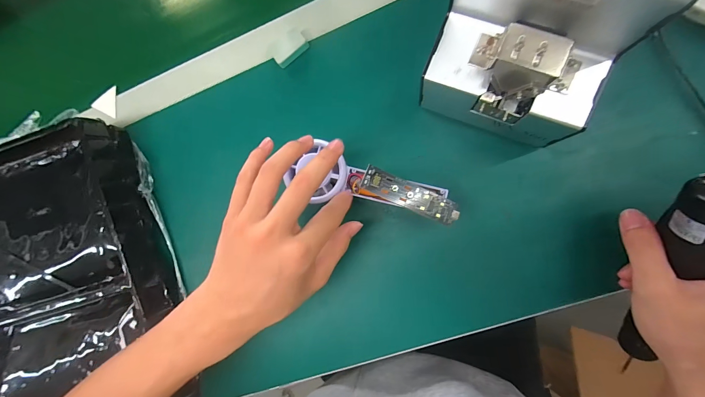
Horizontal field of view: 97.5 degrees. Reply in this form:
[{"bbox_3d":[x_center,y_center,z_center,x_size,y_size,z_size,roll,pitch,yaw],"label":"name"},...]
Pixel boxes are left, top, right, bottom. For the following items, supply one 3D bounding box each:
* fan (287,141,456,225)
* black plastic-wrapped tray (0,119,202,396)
[{"bbox_3d":[0.022,-0.009,0.283,0.150,0.026,0.049,15,88,0],"label":"fan"},{"bbox_3d":[-0.353,0.103,0.354,0.313,0.059,0.349,-12,87,9],"label":"black plastic-wrapped tray"}]

